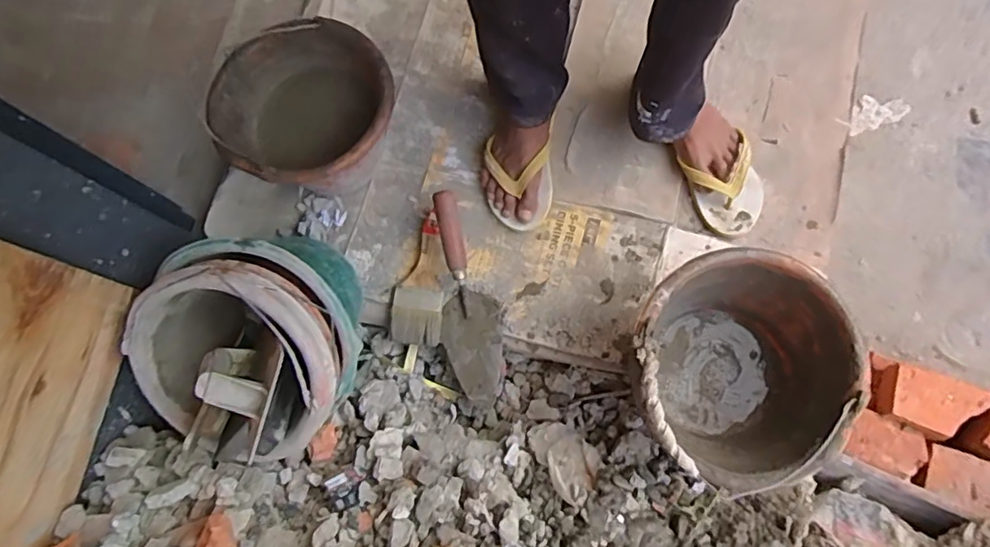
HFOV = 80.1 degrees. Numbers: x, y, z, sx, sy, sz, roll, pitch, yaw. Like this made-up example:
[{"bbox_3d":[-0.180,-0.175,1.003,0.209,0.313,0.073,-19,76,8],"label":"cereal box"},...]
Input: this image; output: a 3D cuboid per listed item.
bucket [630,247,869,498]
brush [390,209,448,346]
[{"bbox_3d":[0.274,0.116,0.716,0.227,0.202,0.248,-2,74,6],"label":"bucket"},{"bbox_3d":[-0.108,0.009,0.868,0.069,0.027,0.189,4,75,8],"label":"brush"}]

